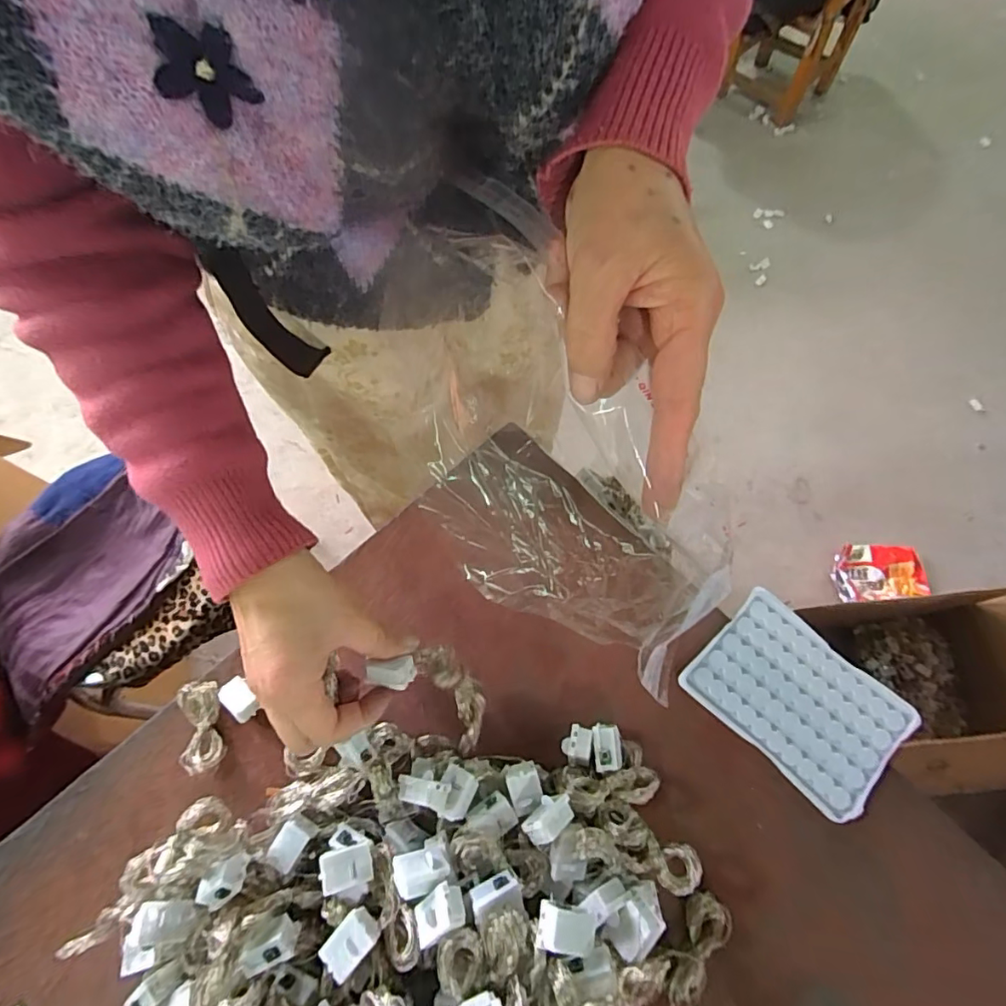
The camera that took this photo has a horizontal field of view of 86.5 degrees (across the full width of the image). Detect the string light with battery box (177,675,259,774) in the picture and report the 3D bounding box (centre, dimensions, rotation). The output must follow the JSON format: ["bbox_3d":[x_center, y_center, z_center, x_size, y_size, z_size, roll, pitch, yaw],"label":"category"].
[{"bbox_3d":[-0.196,0.148,0.368,0.051,0.013,0.057,-19,68,-5],"label":"string light with battery box"}]

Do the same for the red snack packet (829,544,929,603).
[{"bbox_3d":[0.772,0.143,1.107,0.176,0.031,0.120,-6,68,0],"label":"red snack packet"}]

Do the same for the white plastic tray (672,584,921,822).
[{"bbox_3d":[0.198,0.132,0.363,0.125,0.010,0.092,41,75,17],"label":"white plastic tray"}]

